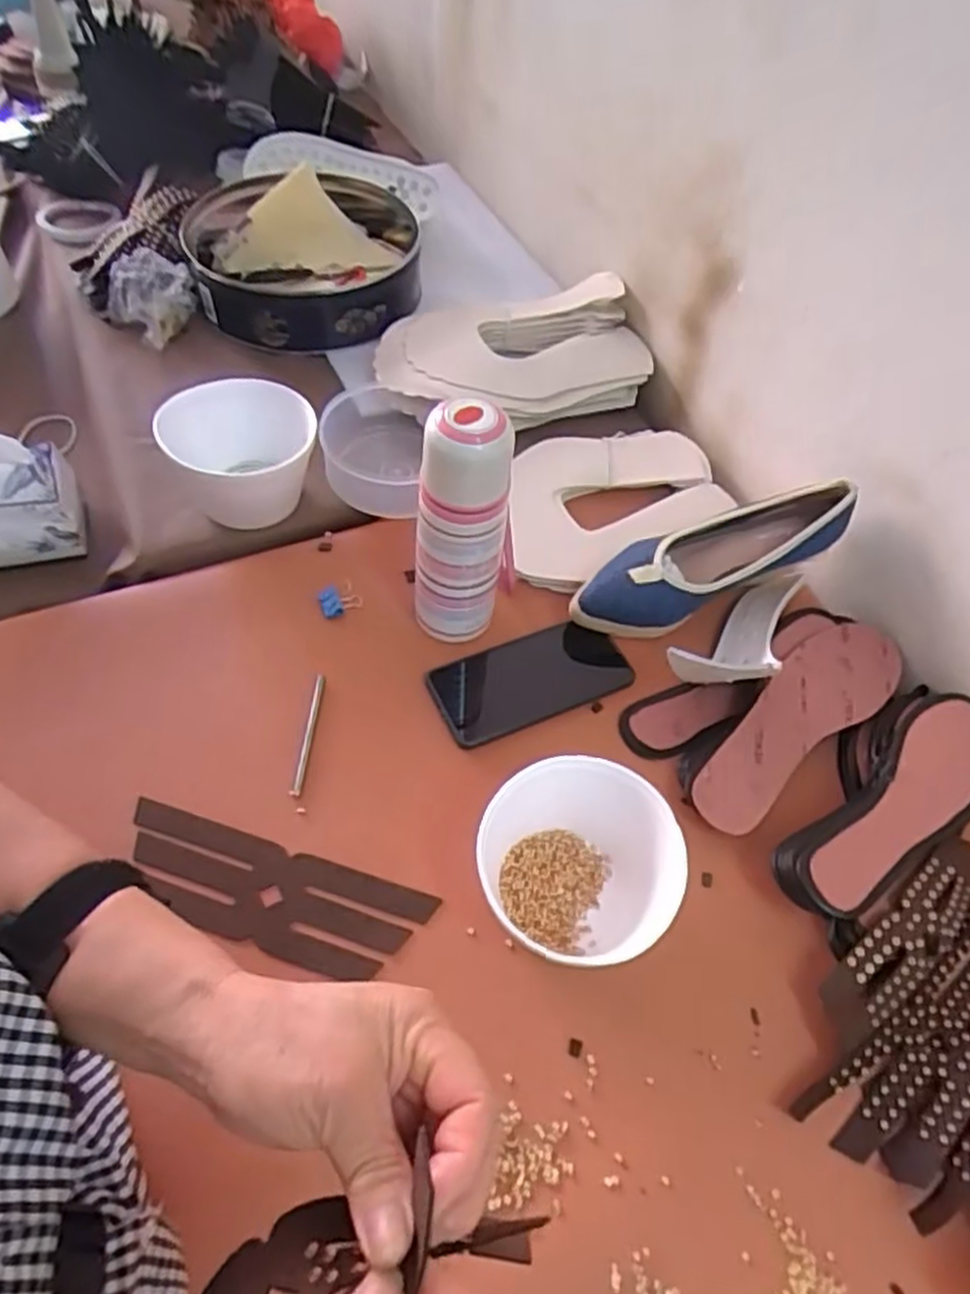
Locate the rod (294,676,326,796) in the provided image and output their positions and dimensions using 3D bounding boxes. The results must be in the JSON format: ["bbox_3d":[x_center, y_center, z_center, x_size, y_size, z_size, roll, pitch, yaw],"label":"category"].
[{"bbox_3d":[-0.134,0.066,0.587,0.007,0.007,0.103,5,54,-1],"label":"rod"}]

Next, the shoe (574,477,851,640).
[{"bbox_3d":[0.184,-0.074,0.648,0.234,0.067,0.075,-23,57,3],"label":"shoe"}]

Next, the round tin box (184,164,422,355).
[{"bbox_3d":[-0.203,-0.438,0.872,0.254,0.070,0.240,-3,55,-7],"label":"round tin box"}]

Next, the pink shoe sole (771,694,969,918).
[{"bbox_3d":[0.298,0.111,0.555,0.224,0.037,0.080,-35,64,-26],"label":"pink shoe sole"}]

